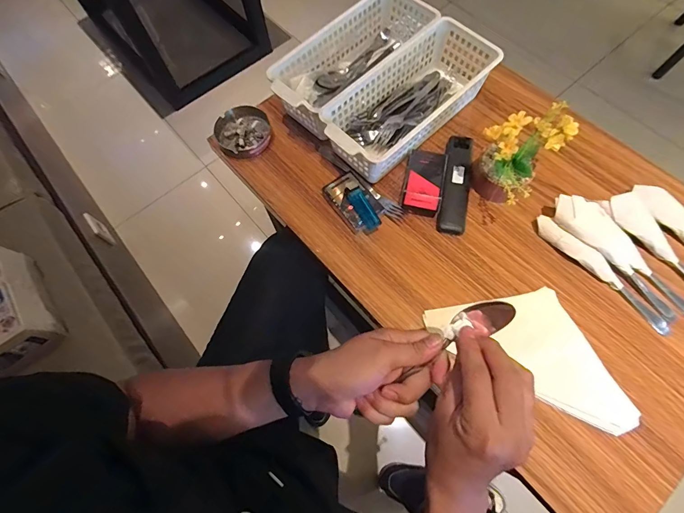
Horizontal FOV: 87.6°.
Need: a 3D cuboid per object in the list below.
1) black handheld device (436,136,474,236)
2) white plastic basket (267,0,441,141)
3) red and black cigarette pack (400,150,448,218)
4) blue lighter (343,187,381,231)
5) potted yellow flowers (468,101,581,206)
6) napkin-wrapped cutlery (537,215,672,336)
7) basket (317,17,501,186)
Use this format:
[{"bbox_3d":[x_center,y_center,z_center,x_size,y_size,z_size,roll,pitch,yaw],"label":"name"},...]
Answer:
[{"bbox_3d":[0.179,-0.117,0.558,0.044,0.022,0.168,10,69,6],"label":"black handheld device"},{"bbox_3d":[0.023,-0.326,0.602,0.289,0.081,0.124,-41,72,-13],"label":"white plastic basket"},{"bbox_3d":[0.130,-0.119,0.553,0.057,0.024,0.107,13,69,7],"label":"red and black cigarette pack"},{"bbox_3d":[0.031,-0.073,0.533,0.024,0.012,0.073,-33,82,-11],"label":"blue lighter"},{"bbox_3d":[0.238,-0.132,0.495,0.118,0.137,0.081,-40,72,-13],"label":"potted yellow flowers"},{"bbox_3d":[0.355,0.019,0.492,0.027,0.025,0.206,-39,71,-12],"label":"napkin-wrapped cutlery"},{"bbox_3d":[0.104,-0.241,0.566,0.290,0.082,0.123,-42,72,-14],"label":"basket"}]

